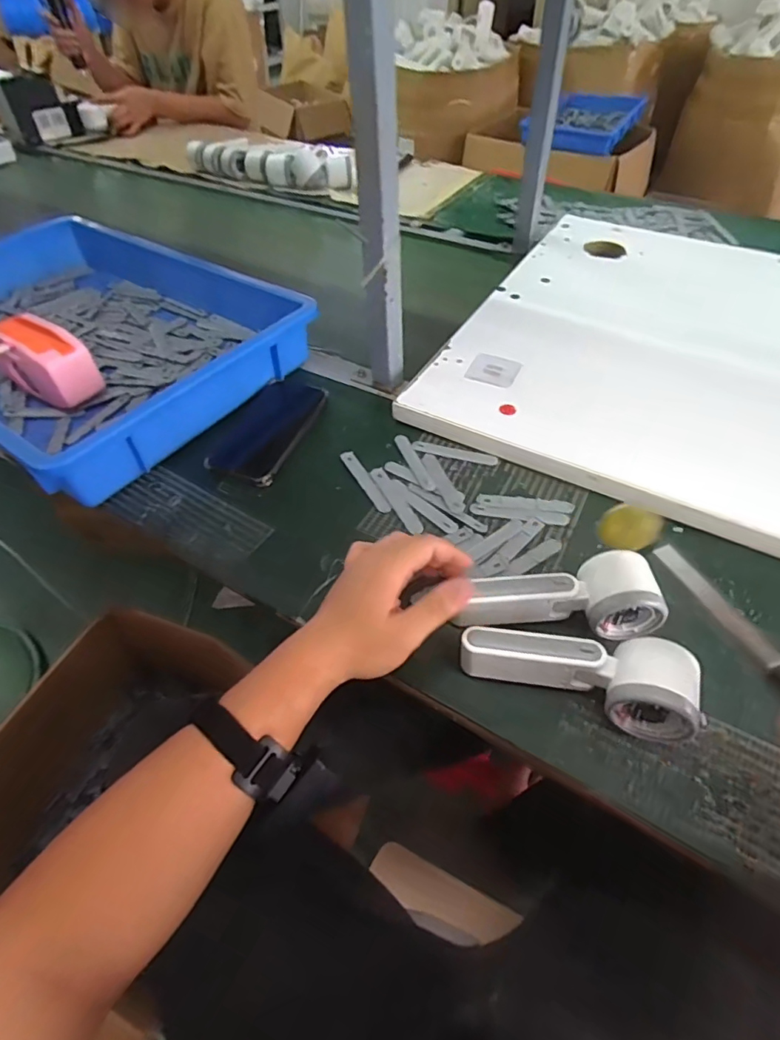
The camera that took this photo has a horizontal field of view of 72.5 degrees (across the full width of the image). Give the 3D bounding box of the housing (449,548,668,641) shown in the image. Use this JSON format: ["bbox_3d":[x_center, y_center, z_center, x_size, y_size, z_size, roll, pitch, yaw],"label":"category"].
[{"bbox_3d":[0.136,0.060,0.434,0.155,0.059,0.053,-4,51,6],"label":"housing"}]

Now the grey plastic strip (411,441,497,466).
[{"bbox_3d":[0.074,-0.077,0.608,0.097,0.005,0.017,12,53,13],"label":"grey plastic strip"}]

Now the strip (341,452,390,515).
[{"bbox_3d":[-0.027,-0.042,0.570,0.015,0.004,0.097,-24,53,-15],"label":"strip"}]

